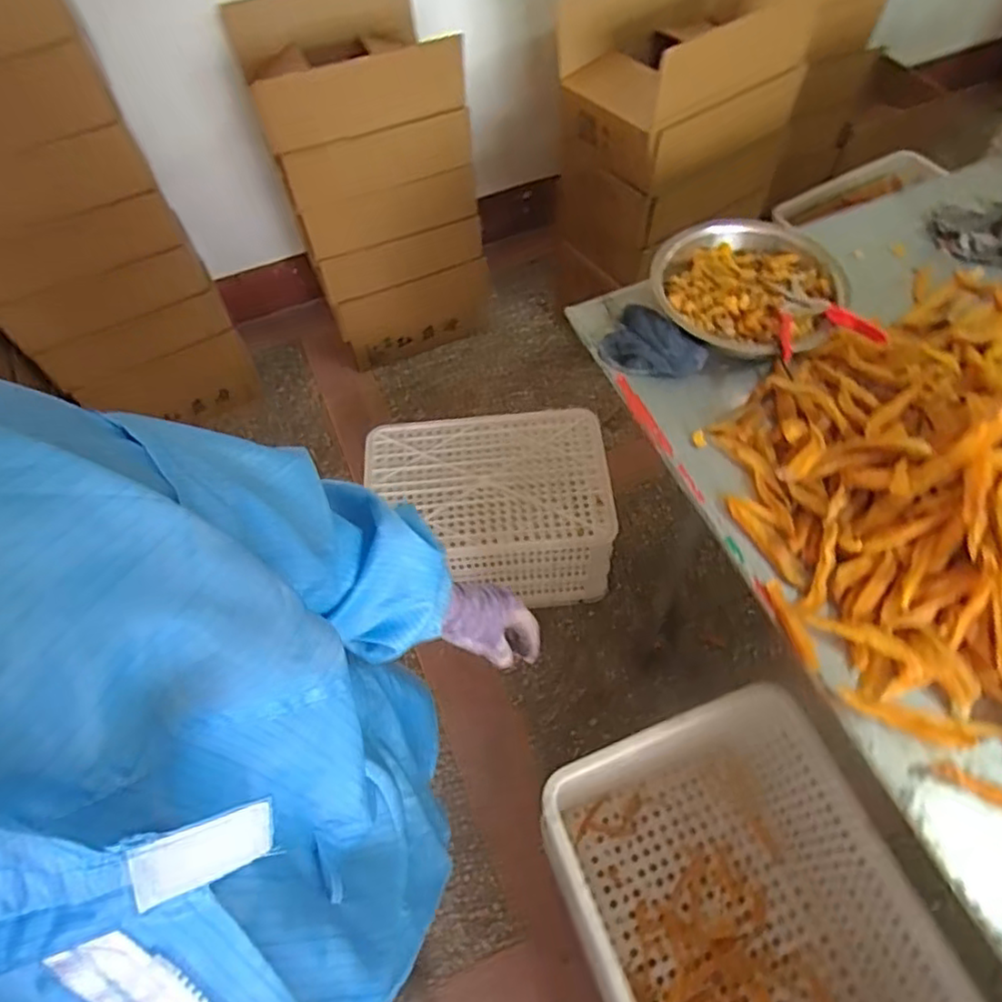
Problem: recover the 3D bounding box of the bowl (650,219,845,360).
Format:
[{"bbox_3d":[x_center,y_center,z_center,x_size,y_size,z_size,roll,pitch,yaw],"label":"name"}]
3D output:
[{"bbox_3d":[0.354,-0.307,0.968,0.256,0.064,0.265,-2,59,3],"label":"bowl"}]

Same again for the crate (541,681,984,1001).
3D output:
[{"bbox_3d":[0.314,0.569,0.854,0.373,0.323,0.524,-20,60,-8],"label":"crate"}]

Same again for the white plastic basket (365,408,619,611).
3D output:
[{"bbox_3d":[-0.016,0.031,1.509,0.492,0.286,0.353,-7,59,-1],"label":"white plastic basket"}]

